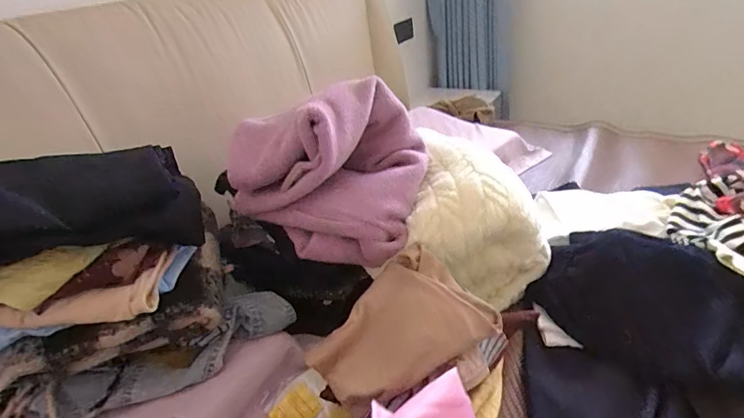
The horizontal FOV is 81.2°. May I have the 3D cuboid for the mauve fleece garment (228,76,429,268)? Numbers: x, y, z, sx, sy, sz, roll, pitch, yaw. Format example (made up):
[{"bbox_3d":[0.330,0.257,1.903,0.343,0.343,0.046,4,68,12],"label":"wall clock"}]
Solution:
[{"bbox_3d":[-0.068,-0.068,0.665,0.264,0.209,0.202,8,34,24],"label":"mauve fleece garment"}]

